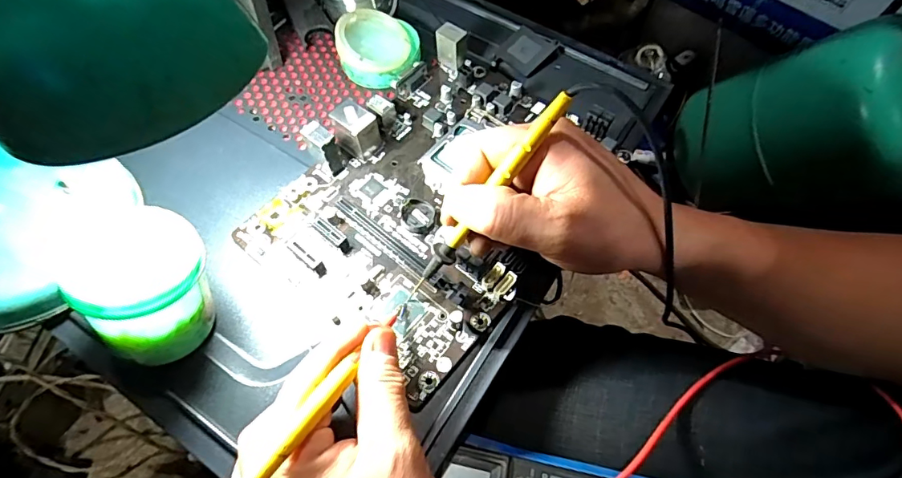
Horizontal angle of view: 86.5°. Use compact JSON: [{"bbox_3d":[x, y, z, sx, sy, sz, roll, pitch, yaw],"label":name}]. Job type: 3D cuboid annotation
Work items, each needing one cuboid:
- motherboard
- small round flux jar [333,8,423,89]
[{"bbox_3d":[-0.017,-0.040,0.321,0.183,0.033,0.219,37,69,16],"label":"motherboard"},{"bbox_3d":[-0.059,-0.156,0.386,0.064,0.028,0.061,0,64,-1],"label":"small round flux jar"}]

